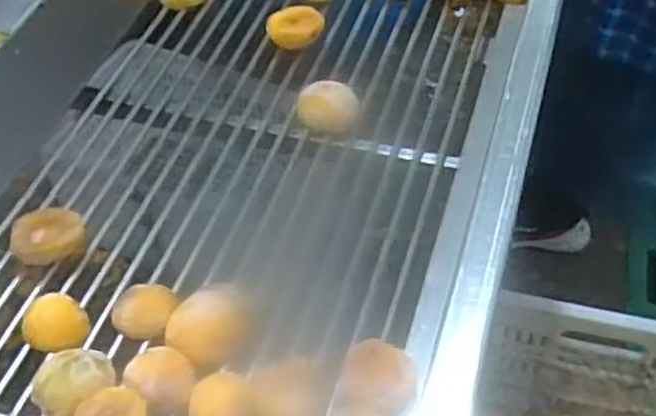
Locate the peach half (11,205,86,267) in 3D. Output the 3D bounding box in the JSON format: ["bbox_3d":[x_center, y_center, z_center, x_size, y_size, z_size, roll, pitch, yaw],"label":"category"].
[{"bbox_3d":[-0.256,0.027,0.727,0.063,0.029,0.052,-22,53,-16],"label":"peach half"}]

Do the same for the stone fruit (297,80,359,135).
[{"bbox_3d":[0.001,-0.108,0.830,0.061,0.032,0.054,-3,50,0],"label":"stone fruit"}]

